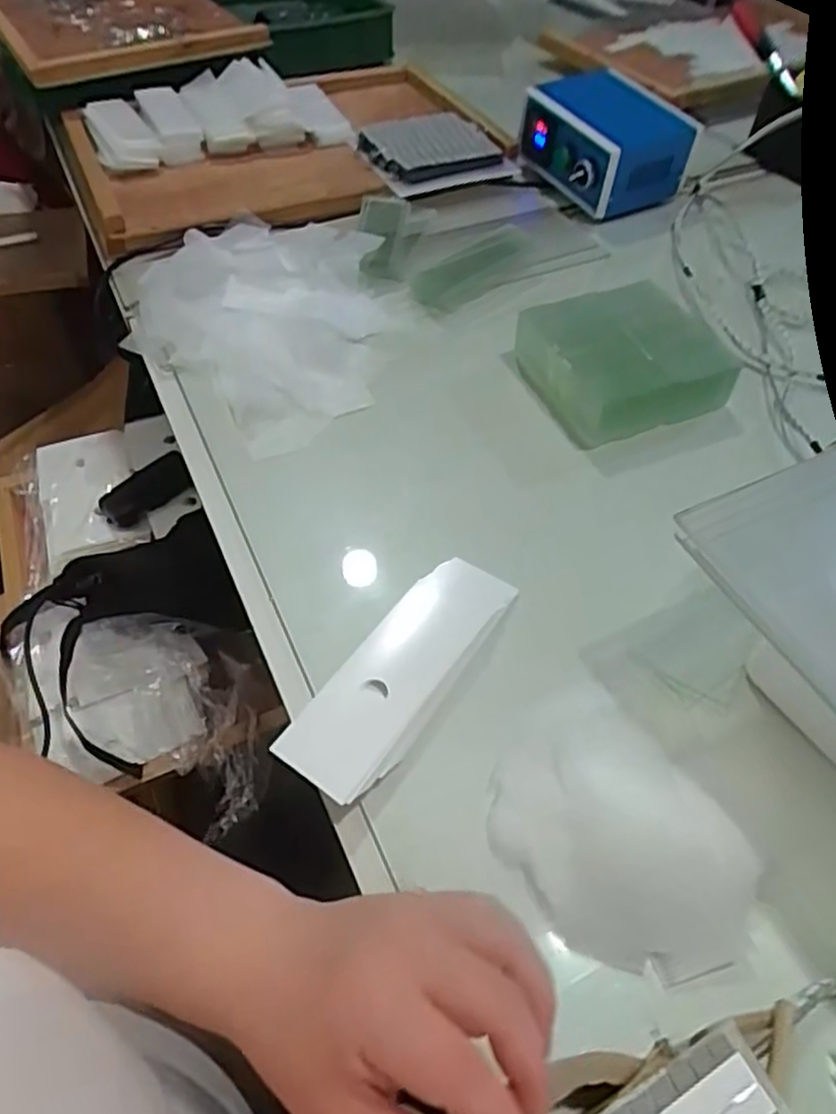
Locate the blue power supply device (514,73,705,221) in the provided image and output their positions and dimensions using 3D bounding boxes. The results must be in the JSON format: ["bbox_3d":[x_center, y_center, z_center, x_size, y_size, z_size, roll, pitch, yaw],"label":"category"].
[{"bbox_3d":[0.214,-0.481,0.804,0.142,0.099,0.156,-26,58,-20],"label":"blue power supply device"}]

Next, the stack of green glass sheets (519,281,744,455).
[{"bbox_3d":[0.173,-0.173,0.600,0.149,0.056,0.133,-17,55,-14],"label":"stack of green glass sheets"}]

